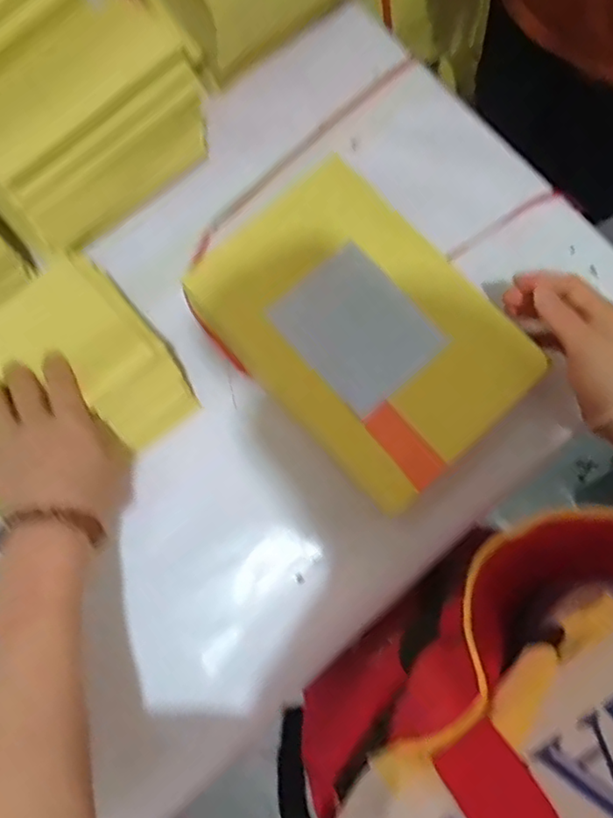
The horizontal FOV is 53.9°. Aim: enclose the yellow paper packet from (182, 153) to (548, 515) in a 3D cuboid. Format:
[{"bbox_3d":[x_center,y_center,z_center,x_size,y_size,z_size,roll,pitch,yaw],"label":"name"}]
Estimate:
[{"bbox_3d":[0.042,-0.059,0.453,0.162,0.047,0.231,-44,91,1],"label":"yellow paper packet"}]

